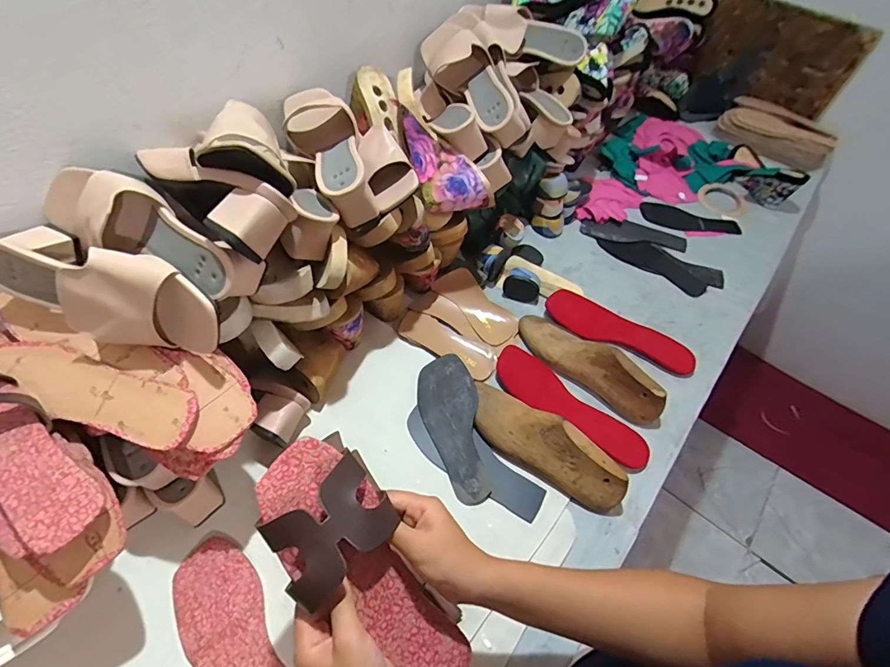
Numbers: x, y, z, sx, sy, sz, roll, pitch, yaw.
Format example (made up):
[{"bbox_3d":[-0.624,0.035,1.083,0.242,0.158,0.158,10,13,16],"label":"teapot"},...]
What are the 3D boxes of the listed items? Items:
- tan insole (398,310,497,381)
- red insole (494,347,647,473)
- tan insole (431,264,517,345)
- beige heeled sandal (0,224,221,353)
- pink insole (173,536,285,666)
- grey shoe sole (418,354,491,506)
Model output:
[{"bbox_3d":[0.004,0.012,0.683,0.165,0.007,0.063,30,57,17],"label":"tan insole"},{"bbox_3d":[0.175,0.103,0.628,0.239,0.012,0.073,39,59,22],"label":"red insole"},{"bbox_3d":[0.053,-0.046,0.721,0.152,0.040,0.072,45,61,9],"label":"tan insole"},{"bbox_3d":[-0.324,-0.040,0.417,0.237,0.087,0.074,23,55,13],"label":"beige heeled sandal"},{"bbox_3d":[-0.204,0.321,0.443,0.079,0.009,0.238,-33,62,-25],"label":"pink insole"},{"bbox_3d":[0.012,0.123,0.592,0.076,0.034,0.195,-6,54,-9],"label":"grey shoe sole"}]

